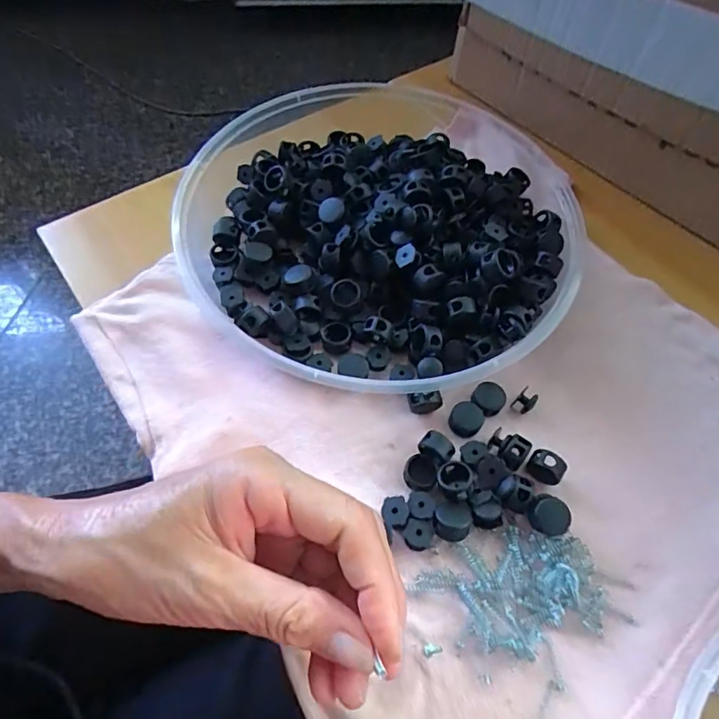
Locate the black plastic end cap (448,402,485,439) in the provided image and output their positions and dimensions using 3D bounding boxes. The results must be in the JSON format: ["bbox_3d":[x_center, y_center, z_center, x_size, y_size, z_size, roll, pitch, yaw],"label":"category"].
[{"bbox_3d":[0.057,0.032,0.266,0.017,0.007,0.018,1,61,-1],"label":"black plastic end cap"}]

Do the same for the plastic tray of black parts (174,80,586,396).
[{"bbox_3d":[0.023,-0.095,0.313,0.224,0.040,0.251,37,66,17],"label":"plastic tray of black parts"}]

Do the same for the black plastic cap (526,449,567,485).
[{"bbox_3d":[0.093,0.054,0.251,0.017,0.016,0.012,29,64,14],"label":"black plastic cap"}]

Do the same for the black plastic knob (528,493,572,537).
[{"bbox_3d":[0.088,0.074,0.237,0.015,0.016,0.018,-31,67,-17],"label":"black plastic knob"}]

